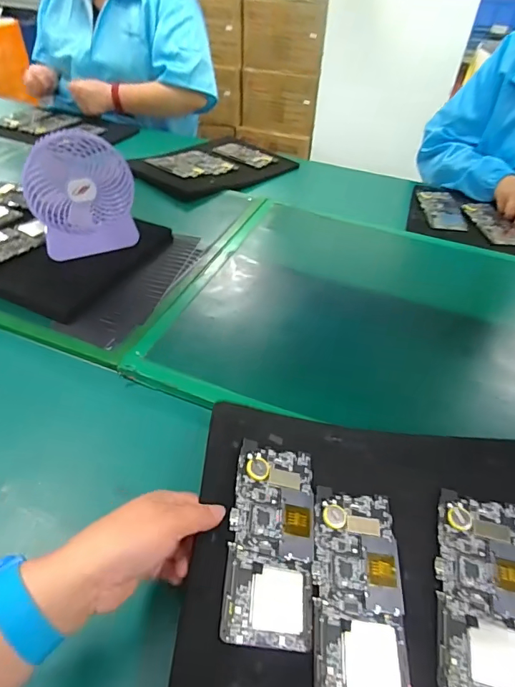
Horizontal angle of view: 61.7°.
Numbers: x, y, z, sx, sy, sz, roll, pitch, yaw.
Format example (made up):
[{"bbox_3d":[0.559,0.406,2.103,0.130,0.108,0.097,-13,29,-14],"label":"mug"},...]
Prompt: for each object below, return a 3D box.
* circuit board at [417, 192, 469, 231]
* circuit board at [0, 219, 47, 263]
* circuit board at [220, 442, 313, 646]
[{"bbox_3d":[0.381,-0.270,0.884,0.079,0.012,0.157,4,44,0],"label":"circuit board"},{"bbox_3d":[-0.391,-0.158,0.672,0.074,0.009,0.137,30,49,20],"label":"circuit board"},{"bbox_3d":[0.013,0.162,0.364,0.072,0.006,0.153,15,51,-11],"label":"circuit board"}]

